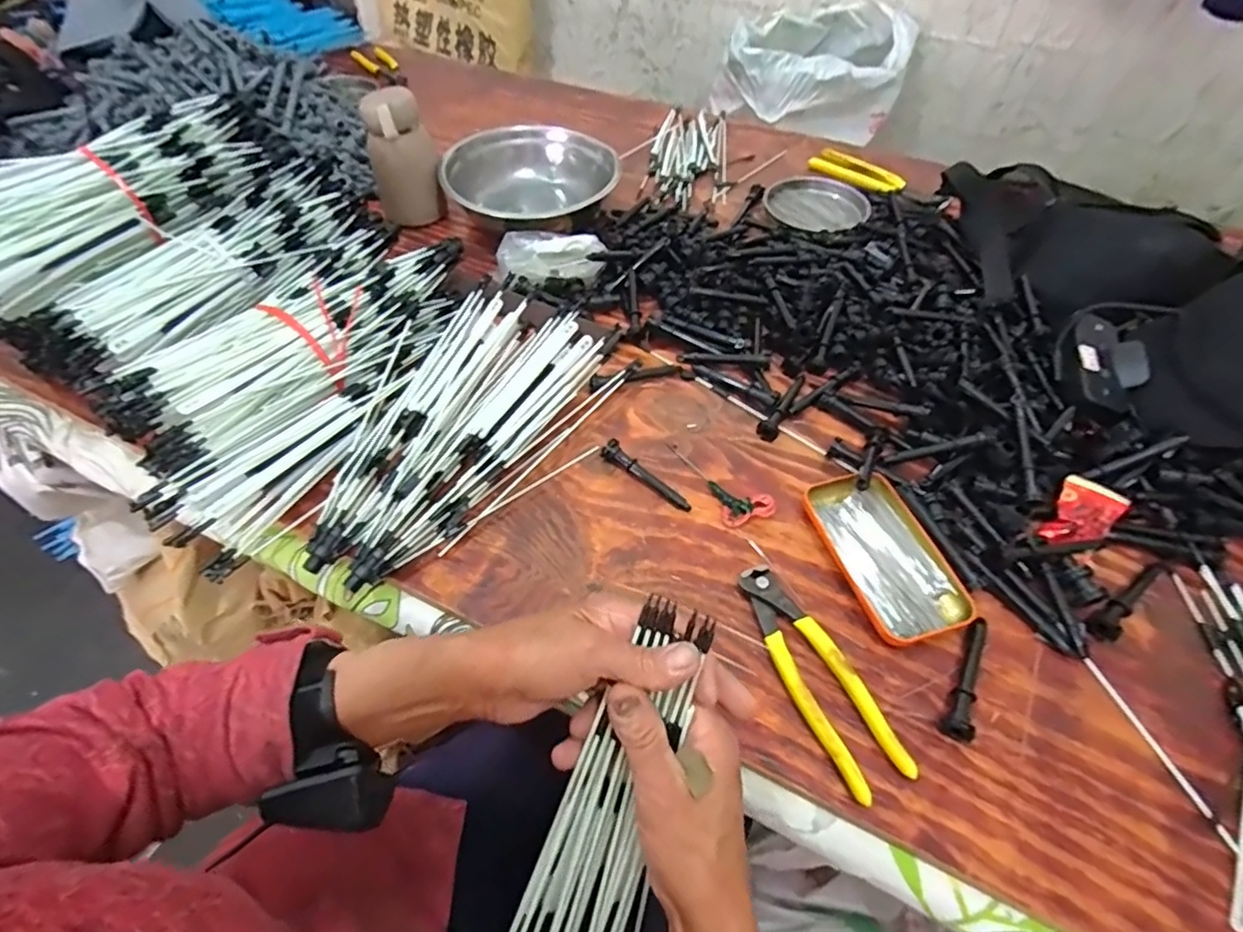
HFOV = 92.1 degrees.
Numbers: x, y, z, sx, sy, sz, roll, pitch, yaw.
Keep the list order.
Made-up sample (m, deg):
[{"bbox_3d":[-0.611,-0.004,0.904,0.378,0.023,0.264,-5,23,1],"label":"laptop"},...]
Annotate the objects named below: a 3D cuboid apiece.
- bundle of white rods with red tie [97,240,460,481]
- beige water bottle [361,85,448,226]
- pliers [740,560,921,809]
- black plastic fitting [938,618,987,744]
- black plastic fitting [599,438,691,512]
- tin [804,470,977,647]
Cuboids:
[{"bbox_3d":[-0.285,-0.120,0.544,0.114,0.053,0.321,36,60,24],"label":"bundle of white rods with red tie"},{"bbox_3d":[-0.264,-0.366,0.722,0.077,0.136,0.058,-10,53,-9],"label":"beige water bottle"},{"bbox_3d":[0.135,0.143,0.421,0.046,0.016,0.162,-18,55,-15],"label":"pliers"},{"bbox_3d":[0.245,0.148,0.418,0.019,0.016,0.093,28,56,19],"label":"black plastic fitting"},{"bbox_3d":[0.023,0.006,0.523,0.095,0.018,0.017,32,58,22],"label":"black plastic fitting"},{"bbox_3d":[0.211,0.069,0.476,0.078,0.017,0.140,-13,53,-11],"label":"tin"}]

